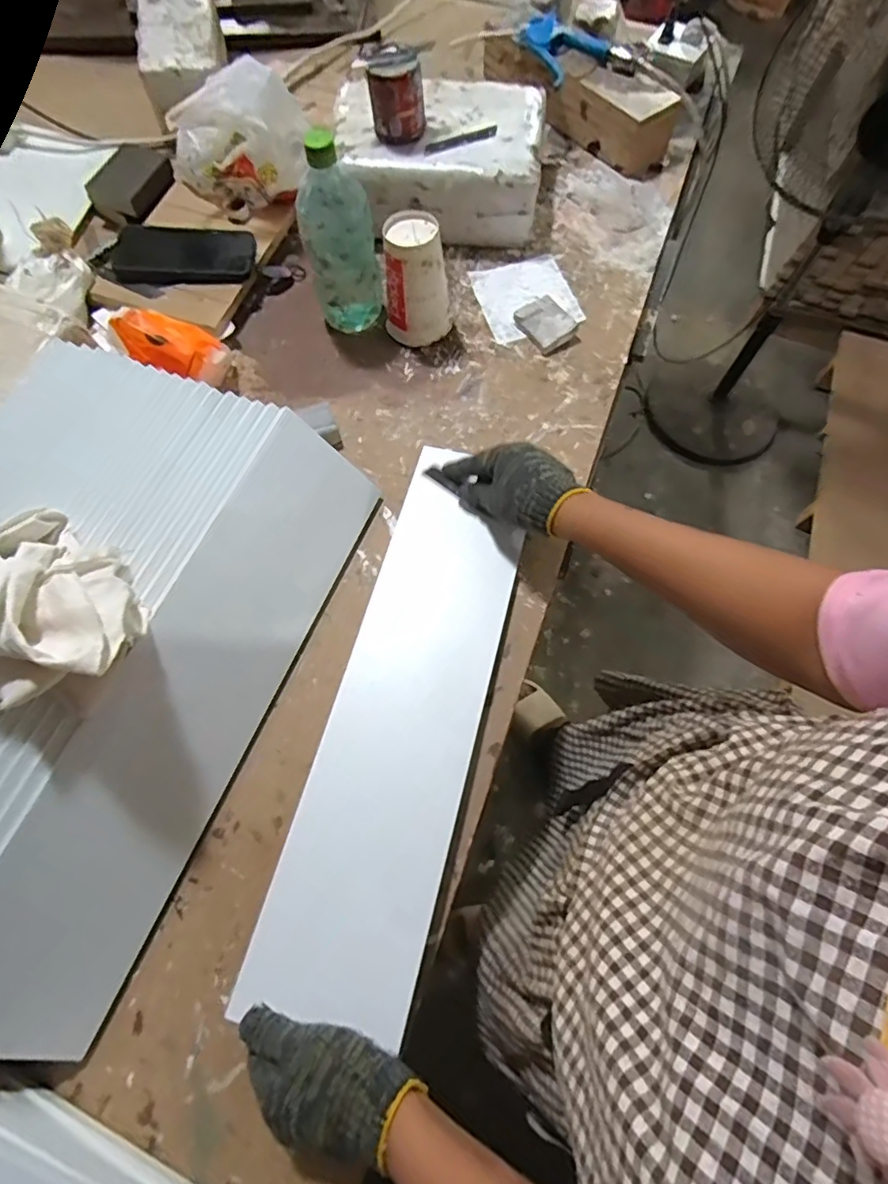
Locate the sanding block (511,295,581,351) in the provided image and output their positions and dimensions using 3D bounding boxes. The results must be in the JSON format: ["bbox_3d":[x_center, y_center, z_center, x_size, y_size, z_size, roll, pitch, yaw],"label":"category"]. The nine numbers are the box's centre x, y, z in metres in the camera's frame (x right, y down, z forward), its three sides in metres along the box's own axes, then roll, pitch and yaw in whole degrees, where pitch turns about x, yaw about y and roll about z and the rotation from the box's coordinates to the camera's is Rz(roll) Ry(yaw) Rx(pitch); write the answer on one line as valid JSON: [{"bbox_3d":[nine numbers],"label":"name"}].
[{"bbox_3d":[0.129,-0.339,0.712,0.056,0.018,0.072,-36,75,-14],"label":"sanding block"}]

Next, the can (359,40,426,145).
[{"bbox_3d":[-0.060,-0.604,0.690,0.064,0.079,0.058,-8,70,-5],"label":"can"}]

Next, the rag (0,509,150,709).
[{"bbox_3d":[-0.312,0.010,0.436,0.186,0.080,0.123,40,73,12],"label":"rag"}]

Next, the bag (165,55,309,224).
[{"bbox_3d":[-0.272,-0.579,0.736,0.182,0.135,0.122,-11,70,-6],"label":"bag"}]

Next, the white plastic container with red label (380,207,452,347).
[{"bbox_3d":[-0.032,-0.372,0.680,0.077,0.113,0.086,1,70,-2],"label":"white plastic container with red label"}]

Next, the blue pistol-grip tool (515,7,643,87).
[{"bbox_3d":[0.181,-0.764,0.805,0.183,0.025,0.095,43,74,13],"label":"blue pistol-grip tool"}]

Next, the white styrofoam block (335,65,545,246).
[{"bbox_3d":[-0.008,-0.582,0.766,0.262,0.089,0.191,6,69,0],"label":"white styrofoam block"}]

